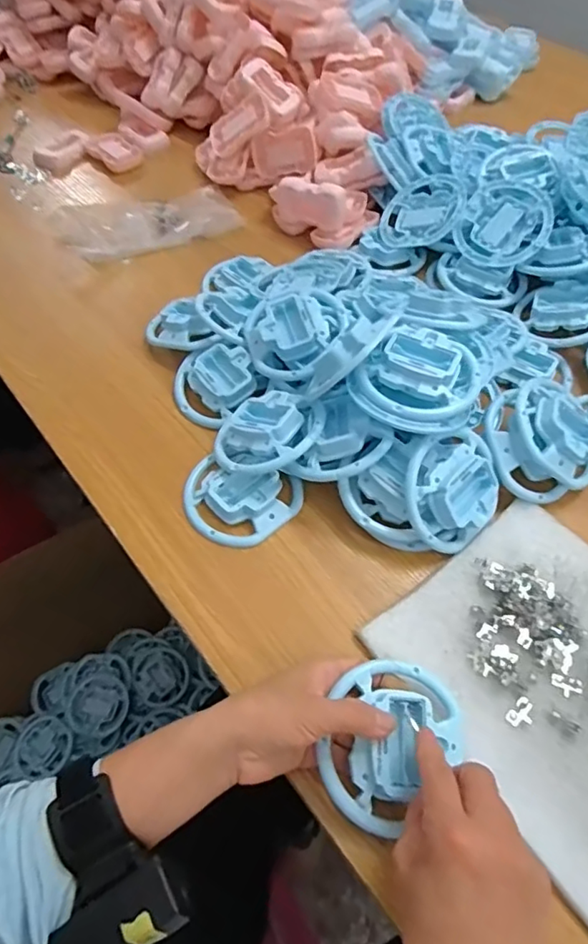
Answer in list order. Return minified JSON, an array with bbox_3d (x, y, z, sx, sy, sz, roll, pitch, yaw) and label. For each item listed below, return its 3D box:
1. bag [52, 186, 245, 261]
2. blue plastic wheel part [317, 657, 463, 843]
[{"bbox_3d":[-0.189,-0.330,0.724,0.222,0.010,0.122,-17,58,-11],"label":"bag"},{"bbox_3d":[0.060,0.171,0.368,0.099,0.022,0.084,-35,63,-22],"label":"blue plastic wheel part"}]

